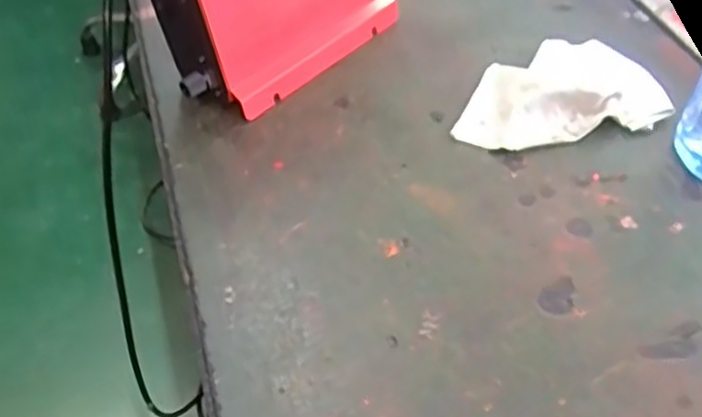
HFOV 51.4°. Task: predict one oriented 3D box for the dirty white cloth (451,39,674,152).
[{"bbox_3d":[0.142,-0.089,0.517,0.145,0.022,0.099,-9,48,-4],"label":"dirty white cloth"}]

